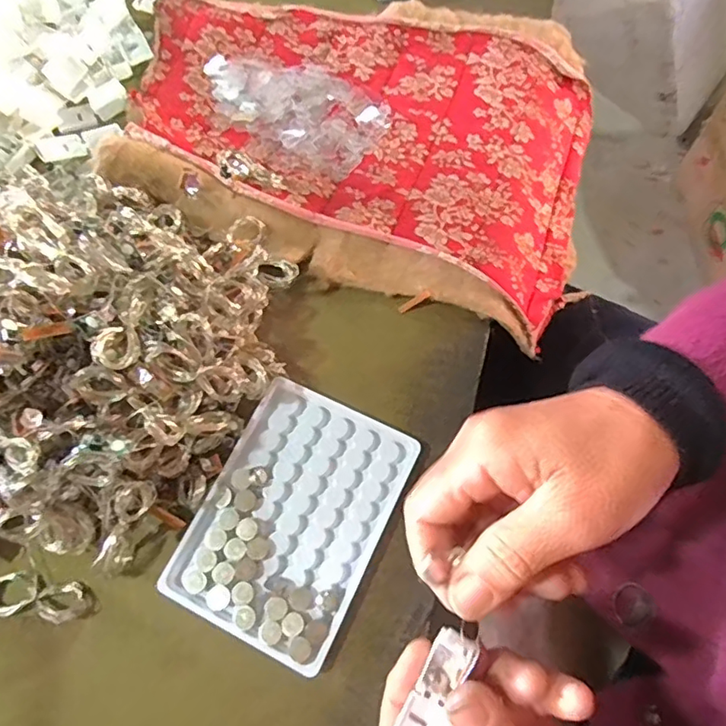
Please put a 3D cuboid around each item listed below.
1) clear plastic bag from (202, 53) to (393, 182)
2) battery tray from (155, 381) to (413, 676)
[{"bbox_3d":[-0.051,-0.187,0.394,0.137,0.006,0.072,34,74,13],"label":"clear plastic bag"},{"bbox_3d":[-0.037,0.081,0.299,0.094,0.009,0.128,24,73,10],"label":"battery tray"}]

